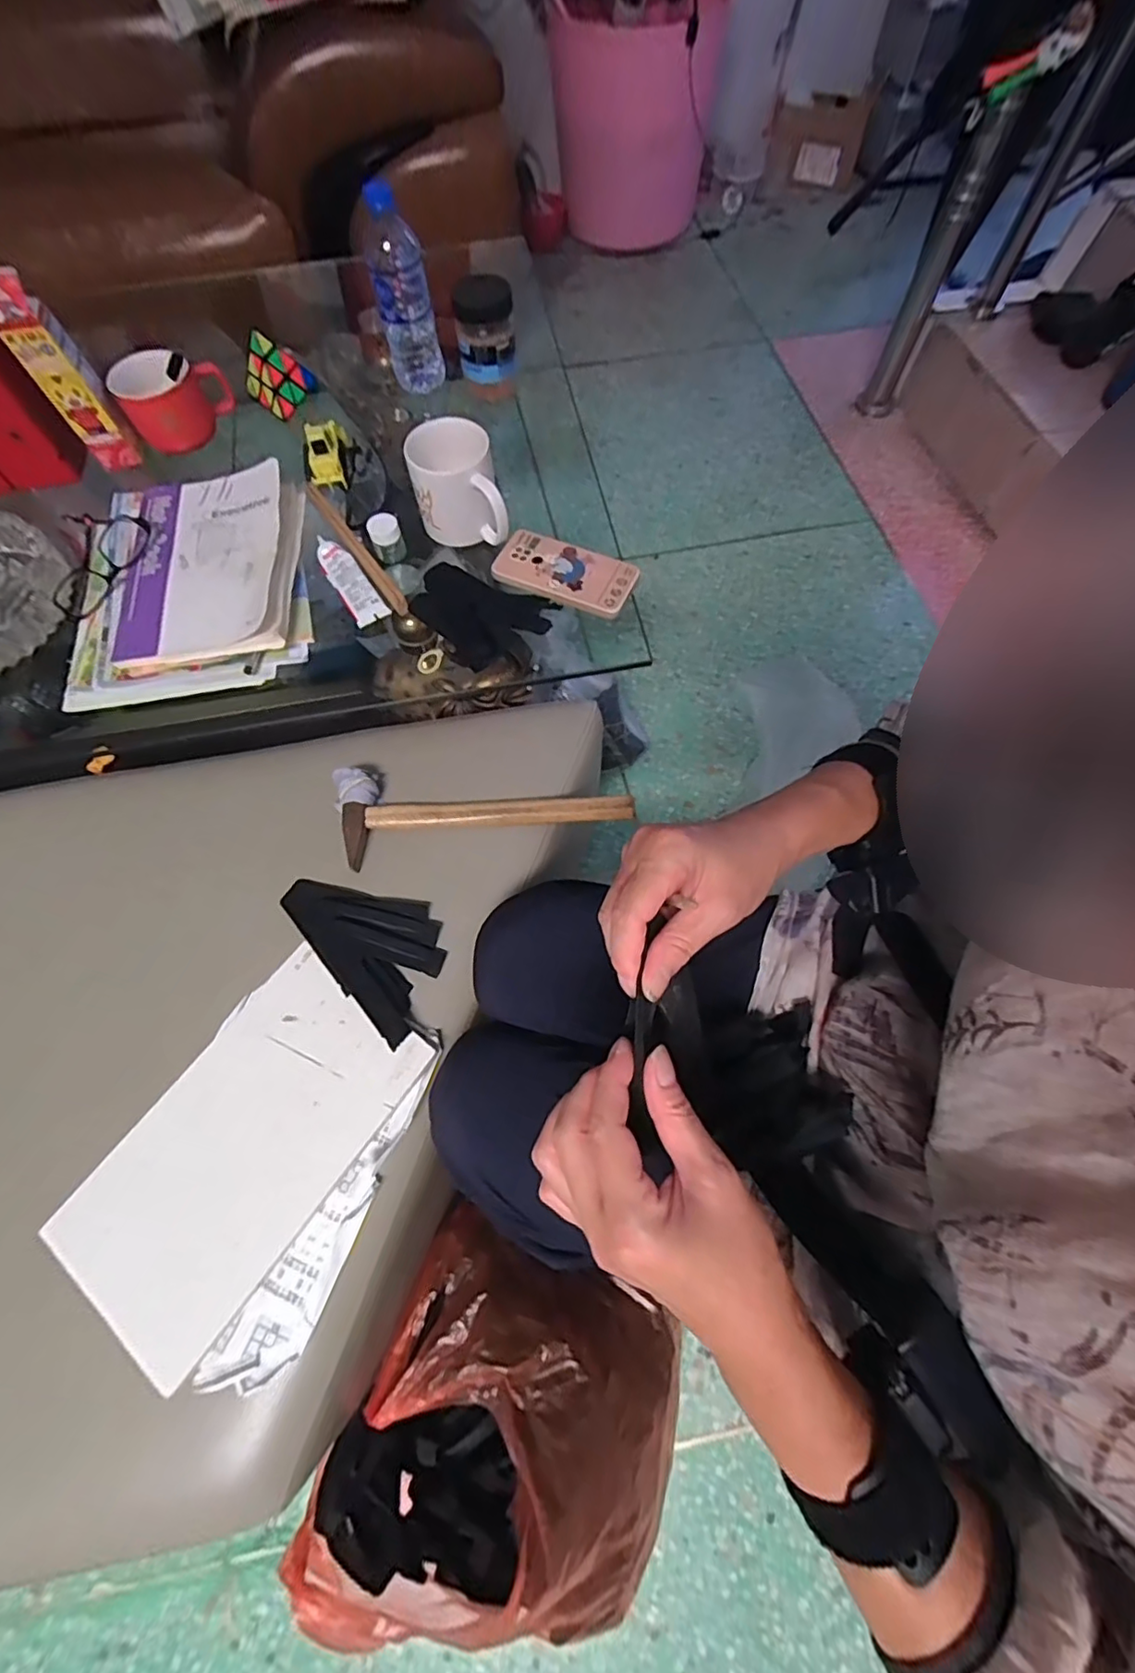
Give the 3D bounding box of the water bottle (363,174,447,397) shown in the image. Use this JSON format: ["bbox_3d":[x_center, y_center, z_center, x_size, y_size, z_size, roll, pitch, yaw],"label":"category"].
[{"bbox_3d":[-0.216,-0.714,0.755,0.073,0.204,0.080,-14,67,-5],"label":"water bottle"}]

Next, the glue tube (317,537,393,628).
[{"bbox_3d":[-0.252,-0.298,0.662,0.037,0.024,0.133,-32,70,-12],"label":"glue tube"}]

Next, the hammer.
[{"bbox_3d":[-0.083,-0.031,0.581,0.297,0.030,0.088,-5,67,-1],"label":"hammer"}]

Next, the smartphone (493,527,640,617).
[{"bbox_3d":[-0.004,-0.303,0.656,0.161,0.016,0.081,25,70,11],"label":"smartphone"}]

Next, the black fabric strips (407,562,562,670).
[{"bbox_3d":[-0.096,-0.236,0.606,0.151,0.028,0.103,11,68,6],"label":"black fabric strips"}]

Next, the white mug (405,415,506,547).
[{"bbox_3d":[-0.128,-0.401,0.659,0.096,0.087,0.104,-14,67,-5],"label":"white mug"}]

